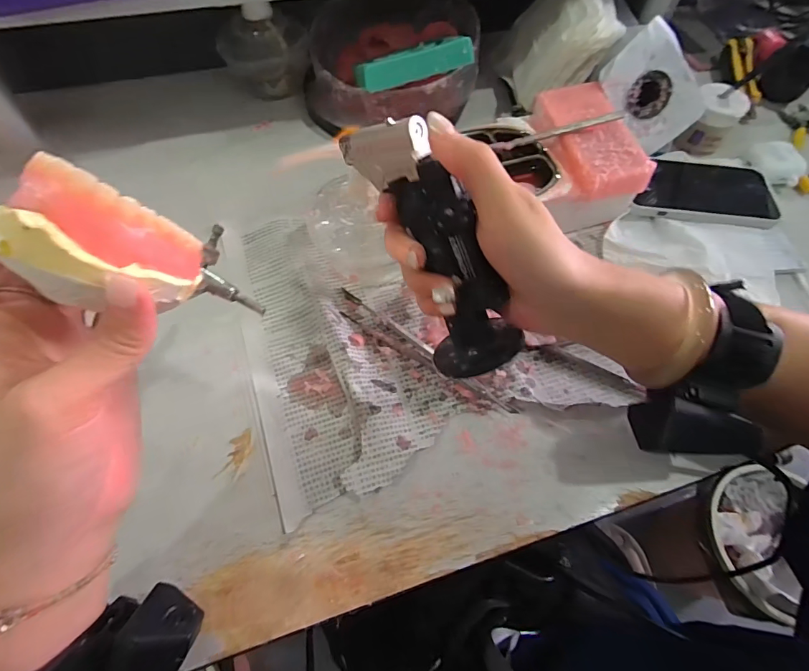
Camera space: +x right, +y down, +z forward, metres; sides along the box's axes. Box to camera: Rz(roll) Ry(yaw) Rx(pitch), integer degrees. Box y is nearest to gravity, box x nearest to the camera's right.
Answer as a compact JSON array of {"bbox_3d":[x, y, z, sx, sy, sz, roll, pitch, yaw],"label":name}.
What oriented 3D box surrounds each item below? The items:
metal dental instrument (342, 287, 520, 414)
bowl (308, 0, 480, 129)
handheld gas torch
[{"bbox_3d":[0.014,0.008,0.328,0.168,0.007,0.009,36,66,16],"label":"metal dental instrument"},{"bbox_3d":[-0.013,-0.311,0.462,0.178,0.075,0.192,1,61,-2],"label":"bowl"},{"bbox_3d":[0.018,-0.049,0.248,0.044,0.059,0.151,-34,110,-19],"label":"handheld gas torch"}]

